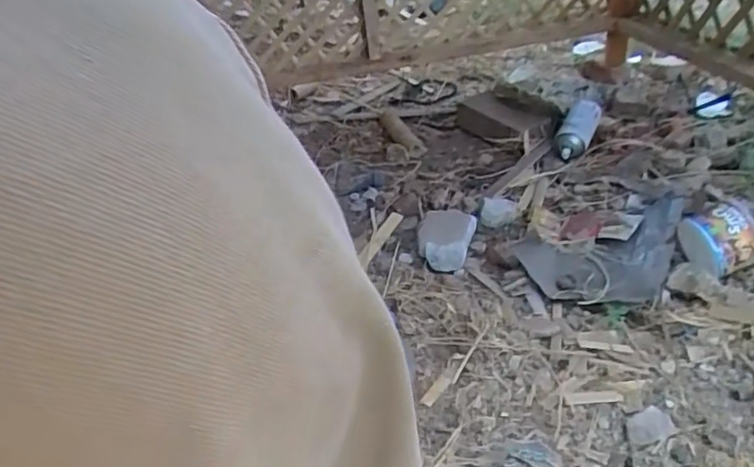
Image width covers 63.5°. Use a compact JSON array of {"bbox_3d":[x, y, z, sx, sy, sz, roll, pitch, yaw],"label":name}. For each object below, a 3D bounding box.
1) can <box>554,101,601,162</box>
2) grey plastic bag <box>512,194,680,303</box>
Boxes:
[{"bbox_3d":[0.421,-0.225,1.267,0.065,0.066,0.200,12,37,27],"label":"can"},{"bbox_3d":[0.360,0.032,0.904,0.290,0.045,0.170,-15,33,-12],"label":"grey plastic bag"}]

